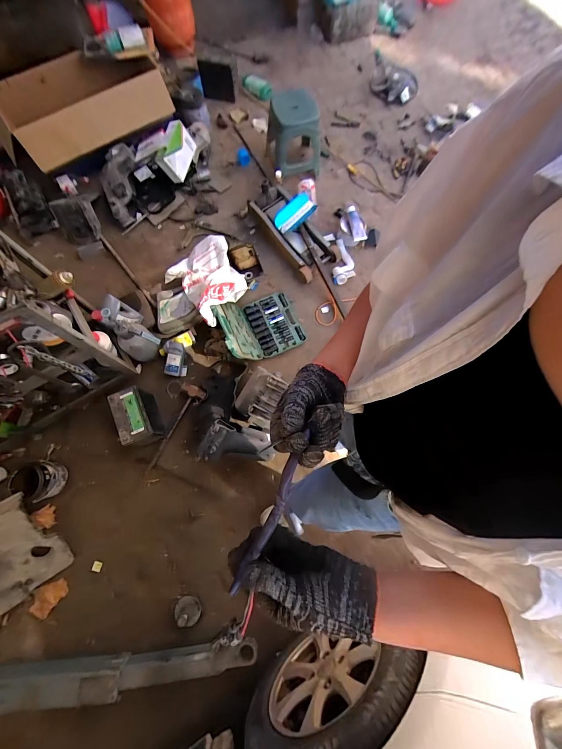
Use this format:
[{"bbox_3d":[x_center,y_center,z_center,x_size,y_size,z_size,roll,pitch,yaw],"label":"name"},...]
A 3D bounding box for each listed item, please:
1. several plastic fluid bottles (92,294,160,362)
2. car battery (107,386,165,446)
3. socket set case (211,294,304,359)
[{"bbox_3d":[-0.717,-0.217,1.319,0.159,0.333,0.259,-39,79,-11],"label":"several plastic fluid bottles"},{"bbox_3d":[-0.645,0.189,1.313,0.132,0.207,0.242,-23,76,-7],"label":"car battery"},{"bbox_3d":[-0.107,-0.265,1.440,0.403,0.253,0.329,-22,76,-7],"label":"socket set case"}]

